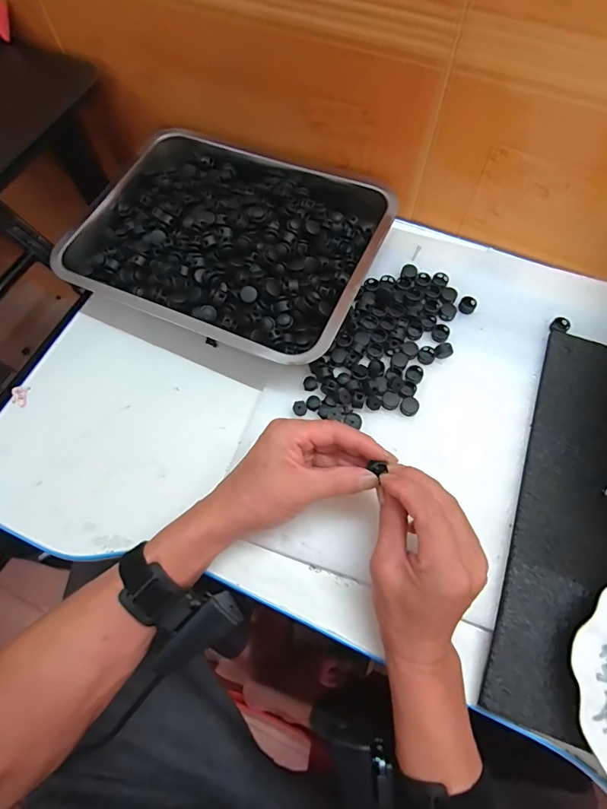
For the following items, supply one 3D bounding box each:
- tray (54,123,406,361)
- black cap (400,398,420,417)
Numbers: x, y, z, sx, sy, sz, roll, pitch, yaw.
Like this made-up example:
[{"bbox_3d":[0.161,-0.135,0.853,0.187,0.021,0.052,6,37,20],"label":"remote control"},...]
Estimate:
[{"bbox_3d":[-0.078,-0.185,0.476,0.310,0.051,0.244,25,70,11],"label":"tray"},{"bbox_3d":[0.101,0.002,0.424,0.017,0.008,0.017,-1,67,1],"label":"black cap"}]

